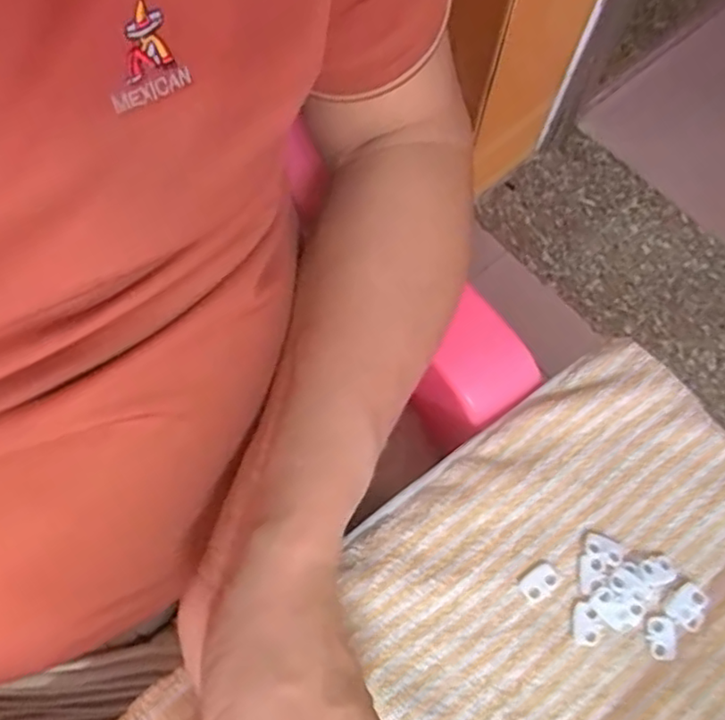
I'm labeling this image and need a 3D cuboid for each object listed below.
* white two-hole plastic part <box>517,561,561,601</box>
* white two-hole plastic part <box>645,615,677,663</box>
[{"bbox_3d":[0.083,0.103,0.313,0.019,0.004,0.014,-35,74,-14],"label":"white two-hole plastic part"},{"bbox_3d":[0.137,0.127,0.306,0.013,0.004,0.019,-1,69,-2],"label":"white two-hole plastic part"}]

